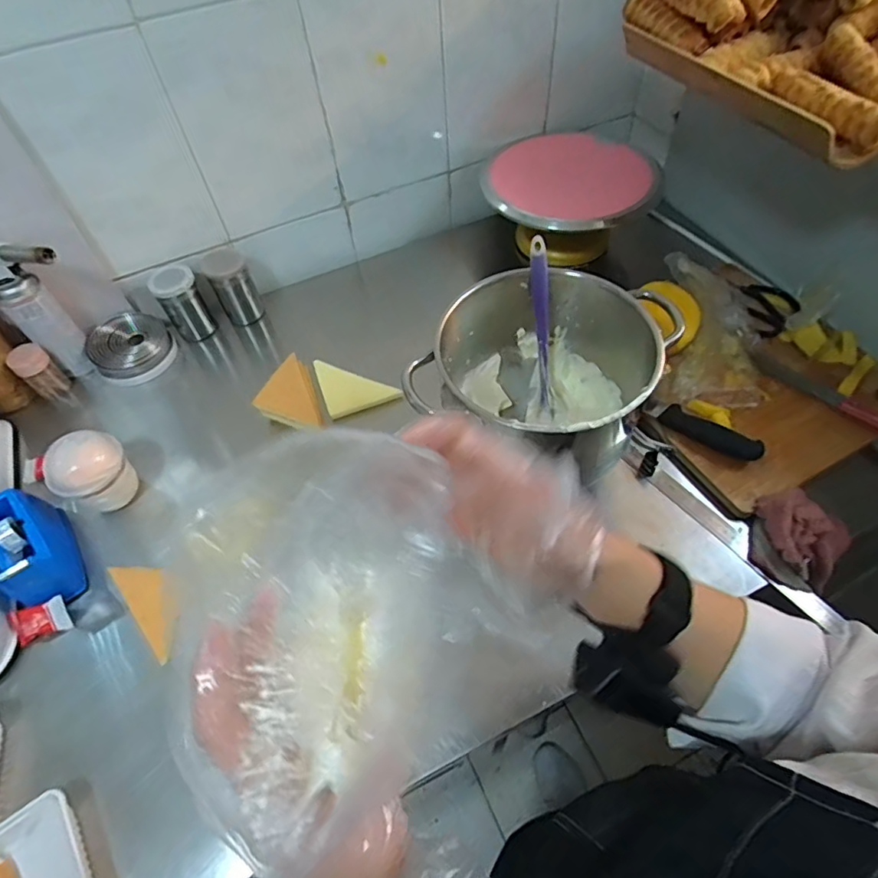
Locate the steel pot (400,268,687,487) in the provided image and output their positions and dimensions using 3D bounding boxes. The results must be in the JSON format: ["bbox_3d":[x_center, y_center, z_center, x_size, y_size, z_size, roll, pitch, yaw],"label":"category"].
[{"bbox_3d":[0.120,-0.056,0.633,0.225,0.181,0.242,25,60,20],"label":"steel pot"}]

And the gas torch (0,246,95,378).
[{"bbox_3d":[-0.581,-0.186,0.792,0.163,0.224,0.066,23,60,19],"label":"gas torch"}]

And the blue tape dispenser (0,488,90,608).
[{"bbox_3d":[-0.504,0.138,0.663,0.081,0.089,0.136,-34,59,-18],"label":"blue tape dispenser"}]

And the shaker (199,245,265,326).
[{"bbox_3d":[-0.349,-0.260,0.909,0.069,0.124,0.066,-30,58,-16],"label":"shaker"}]

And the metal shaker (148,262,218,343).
[{"bbox_3d":[-0.423,-0.223,0.894,0.071,0.119,0.061,-29,58,-15],"label":"metal shaker"}]

